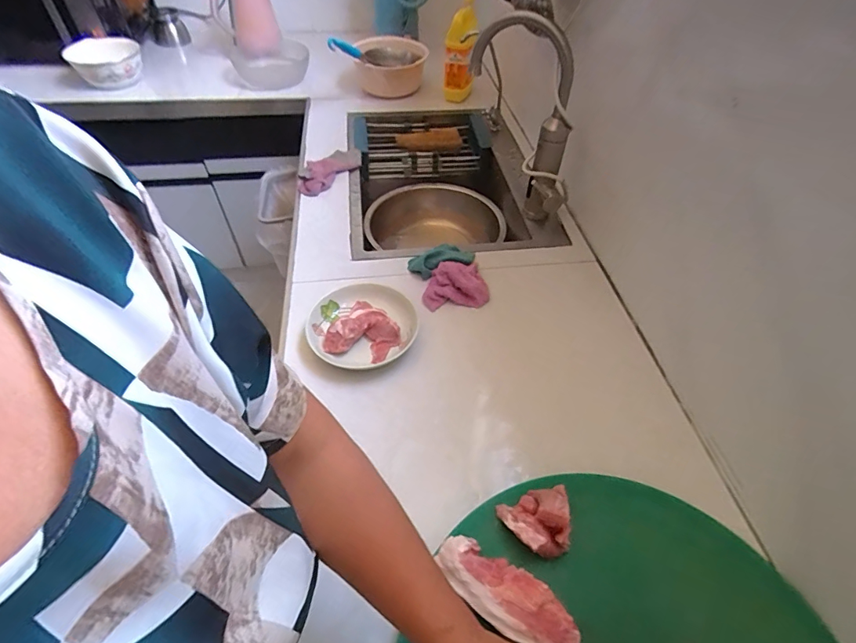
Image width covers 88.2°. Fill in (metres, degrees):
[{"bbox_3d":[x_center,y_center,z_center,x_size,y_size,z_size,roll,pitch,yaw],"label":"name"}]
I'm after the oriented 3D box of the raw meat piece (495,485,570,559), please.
[{"bbox_3d":[0.117,0.223,0.499,0.071,0.077,0.072,6,49,3],"label":"raw meat piece"}]

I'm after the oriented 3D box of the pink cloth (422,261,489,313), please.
[{"bbox_3d":[0.048,-0.068,0.814,0.117,0.037,0.094,-4,49,-6],"label":"pink cloth"}]

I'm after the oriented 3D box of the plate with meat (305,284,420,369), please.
[{"bbox_3d":[-0.112,-0.002,0.738,0.174,0.048,0.173,1,48,-1],"label":"plate with meat"}]

